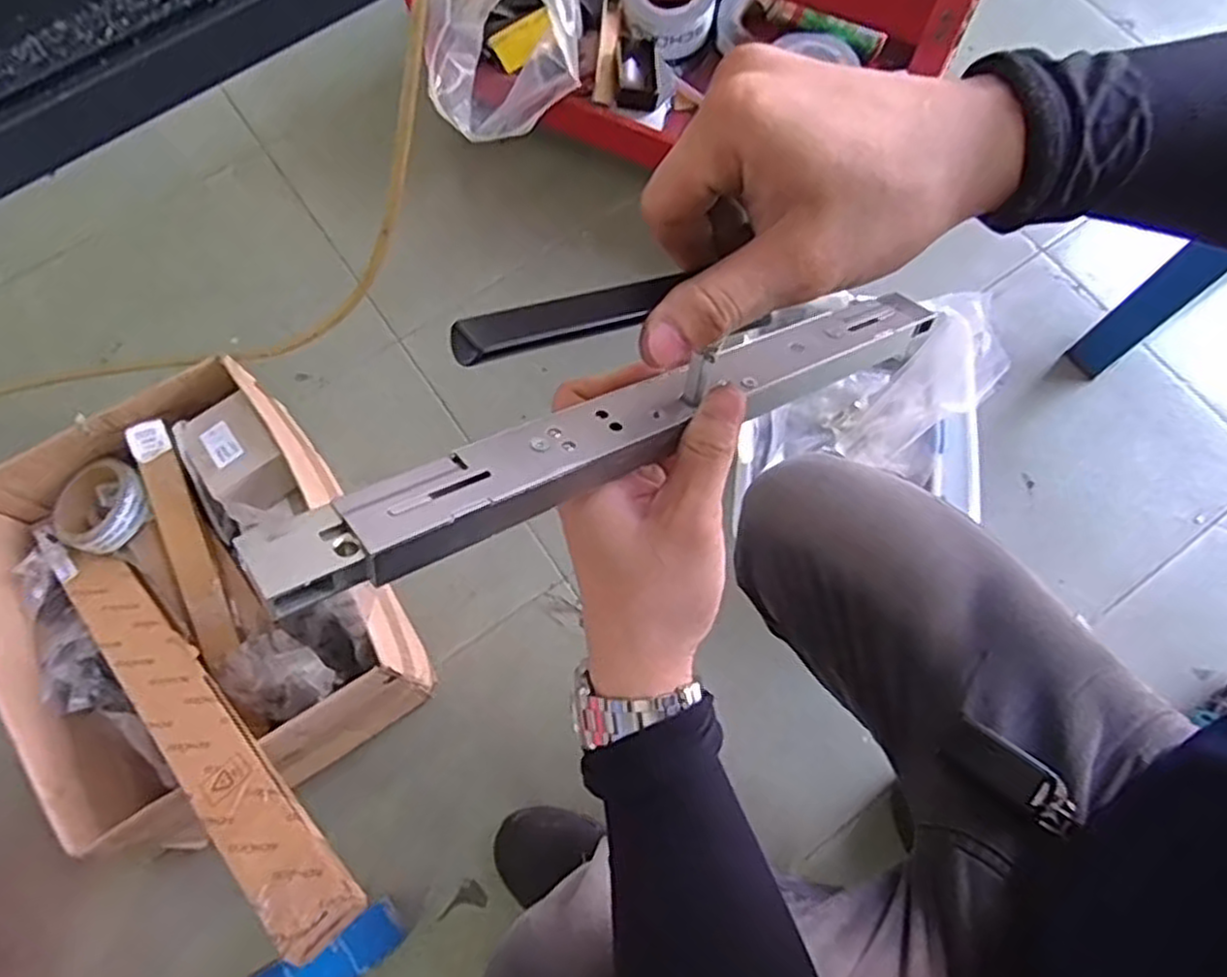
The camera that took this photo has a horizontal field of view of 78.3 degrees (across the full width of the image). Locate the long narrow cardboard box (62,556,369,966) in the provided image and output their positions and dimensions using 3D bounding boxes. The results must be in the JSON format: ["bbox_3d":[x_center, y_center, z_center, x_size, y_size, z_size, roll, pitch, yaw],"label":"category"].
[{"bbox_3d":[-0.381,0.204,0.677,0.490,0.030,0.061,34,74,31],"label":"long narrow cardboard box"}]

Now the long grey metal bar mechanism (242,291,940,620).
[{"bbox_3d":[0.025,-0.036,0.320,0.343,0.017,0.035,-26,71,-31],"label":"long grey metal bar mechanism"}]

